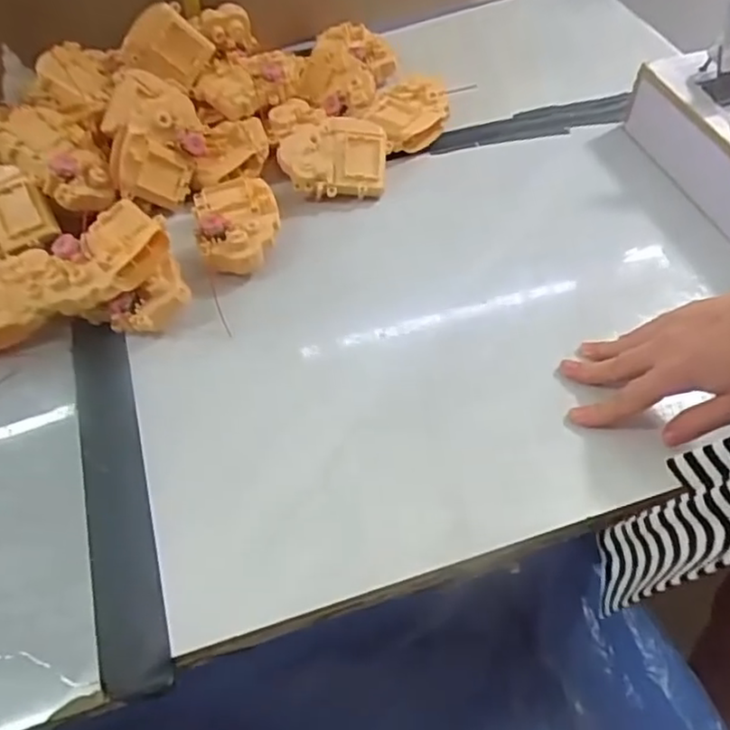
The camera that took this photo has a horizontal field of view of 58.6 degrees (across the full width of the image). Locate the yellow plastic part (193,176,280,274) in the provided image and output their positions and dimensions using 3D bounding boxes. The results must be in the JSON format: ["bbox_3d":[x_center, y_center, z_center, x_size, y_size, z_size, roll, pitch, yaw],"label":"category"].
[{"bbox_3d":[-0.108,-0.121,0.568,0.072,0.041,0.099,-12,60,-5],"label":"yellow plastic part"}]

